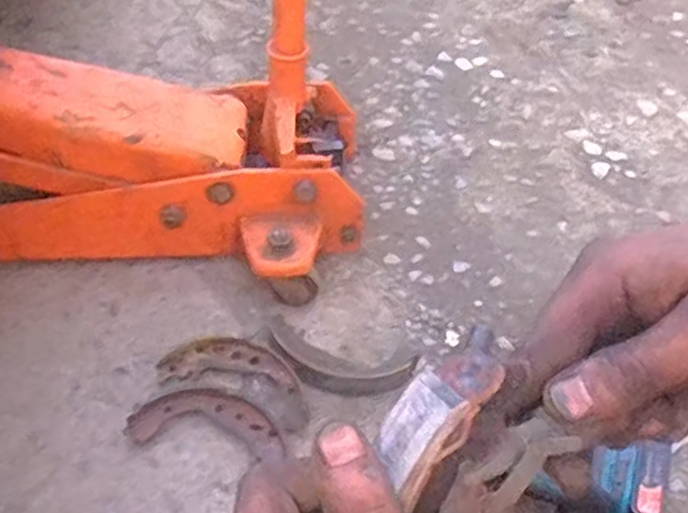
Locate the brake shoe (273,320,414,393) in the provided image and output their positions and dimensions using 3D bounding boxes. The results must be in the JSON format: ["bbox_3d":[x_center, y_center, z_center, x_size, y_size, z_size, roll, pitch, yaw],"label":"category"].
[{"bbox_3d":[-0.009,0.115,0.797,0.167,0.037,0.073,12,48,14],"label":"brake shoe"}]

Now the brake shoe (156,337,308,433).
[{"bbox_3d":[-0.113,0.129,0.783,0.168,0.028,0.069,16,49,17],"label":"brake shoe"}]

